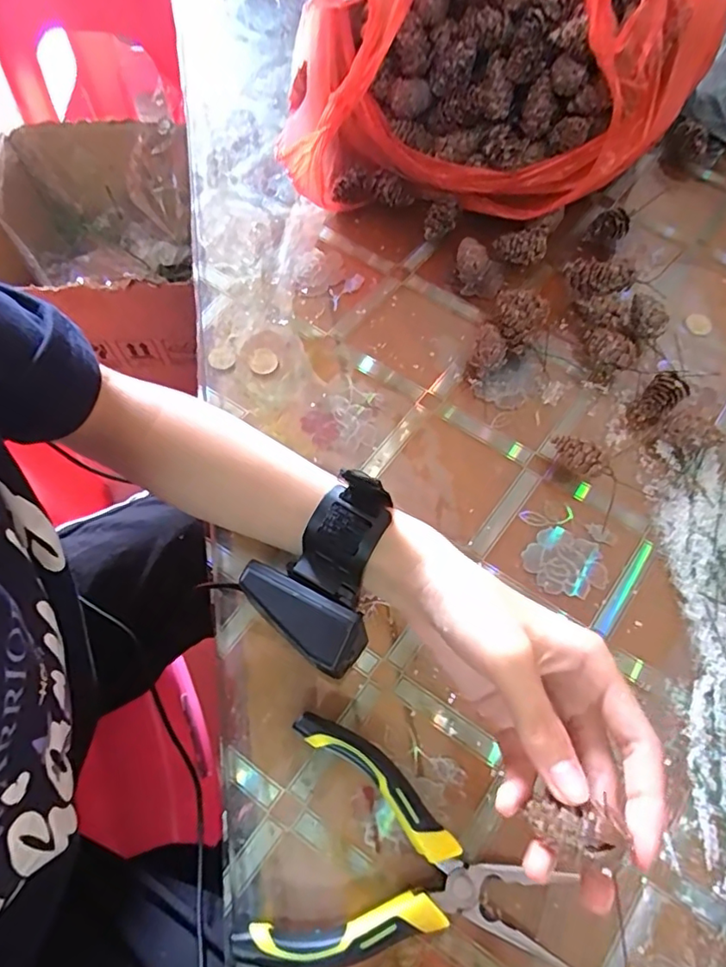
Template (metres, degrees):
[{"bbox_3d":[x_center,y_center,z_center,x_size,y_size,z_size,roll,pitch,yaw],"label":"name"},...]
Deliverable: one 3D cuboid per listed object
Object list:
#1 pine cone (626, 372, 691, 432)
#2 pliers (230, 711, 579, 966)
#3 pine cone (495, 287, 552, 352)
[{"bbox_3d":[0.194,-0.055,0.363,0.037,0.021,0.022,-40,74,-17],"label":"pine cone"},{"bbox_3d":[0.025,0.182,0.262,0.142,0.024,0.099,14,67,4],"label":"pliers"},{"bbox_3d":[0.105,-0.113,0.380,0.035,0.029,0.040,32,69,11],"label":"pine cone"}]

